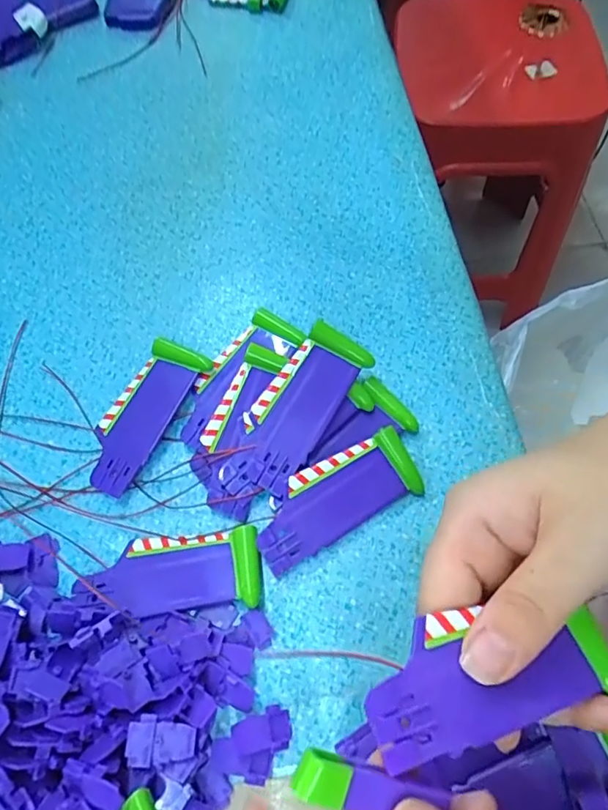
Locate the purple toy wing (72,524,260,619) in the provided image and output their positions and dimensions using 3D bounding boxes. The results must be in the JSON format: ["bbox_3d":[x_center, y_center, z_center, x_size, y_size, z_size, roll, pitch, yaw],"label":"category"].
[{"bbox_3d":[-0.065,0.081,0.268,0.086,0.010,0.036,-5,65,-1],"label":"purple toy wing"}]

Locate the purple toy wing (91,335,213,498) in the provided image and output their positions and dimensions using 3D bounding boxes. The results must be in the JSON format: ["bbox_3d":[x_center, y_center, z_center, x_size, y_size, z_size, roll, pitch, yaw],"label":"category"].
[{"bbox_3d":[-0.088,0.004,0.301,0.037,0.014,0.087,28,69,14],"label":"purple toy wing"}]

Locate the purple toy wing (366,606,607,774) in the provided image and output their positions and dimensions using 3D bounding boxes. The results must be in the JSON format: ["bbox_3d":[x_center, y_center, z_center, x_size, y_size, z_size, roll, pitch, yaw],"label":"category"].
[{"bbox_3d":[0.061,0.085,0.177,0.087,0.009,0.037,-2,64,-15],"label":"purple toy wing"}]

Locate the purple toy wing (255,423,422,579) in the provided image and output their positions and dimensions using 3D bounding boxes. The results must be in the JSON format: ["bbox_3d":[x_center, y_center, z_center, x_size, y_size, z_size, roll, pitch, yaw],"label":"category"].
[{"bbox_3d":[0.016,0.046,0.280,0.088,0.016,0.035,-27,67,-10],"label":"purple toy wing"}]

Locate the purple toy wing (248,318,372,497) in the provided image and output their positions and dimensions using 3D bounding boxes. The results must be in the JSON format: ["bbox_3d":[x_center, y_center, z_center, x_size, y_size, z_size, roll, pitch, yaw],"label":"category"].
[{"bbox_3d":[-0.002,0.001,0.289,0.038,0.013,0.088,27,81,12],"label":"purple toy wing"}]

